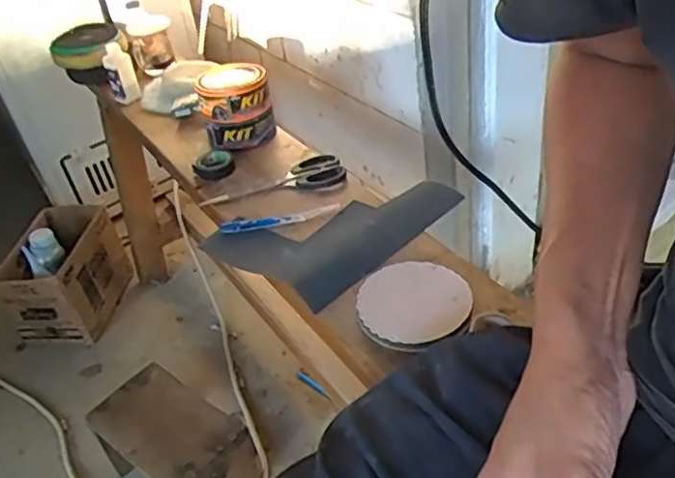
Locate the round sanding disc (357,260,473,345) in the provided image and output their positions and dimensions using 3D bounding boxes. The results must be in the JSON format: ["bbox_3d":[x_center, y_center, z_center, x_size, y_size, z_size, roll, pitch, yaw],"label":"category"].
[{"bbox_3d":[0.079,0.062,0.675,0.118,0.005,0.118,-2,36,2],"label":"round sanding disc"}]

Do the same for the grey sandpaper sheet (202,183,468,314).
[{"bbox_3d":[-0.006,-0.029,0.814,0.203,0.016,0.262,28,51,36],"label":"grey sandpaper sheet"}]

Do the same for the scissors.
[{"bbox_3d":[-0.091,-0.084,0.910,0.203,0.007,0.085,-10,38,0],"label":"scissors"}]

